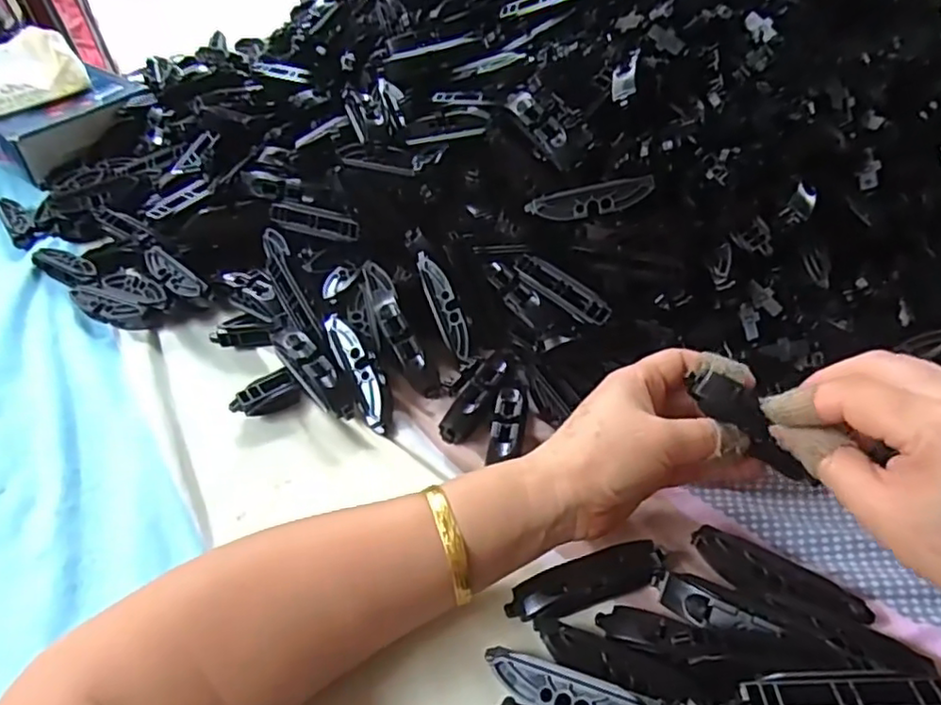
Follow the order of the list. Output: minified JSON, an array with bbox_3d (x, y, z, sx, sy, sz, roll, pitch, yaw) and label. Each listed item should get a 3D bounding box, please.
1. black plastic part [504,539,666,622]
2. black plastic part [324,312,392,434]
[{"bbox_3d":[0.057,0.111,0.308,0.078,0.015,0.022,-14,47,-12],"label":"black plastic part"},{"bbox_3d":[-0.067,0.010,0.392,0.022,0.010,0.080,-24,76,-20],"label":"black plastic part"}]

